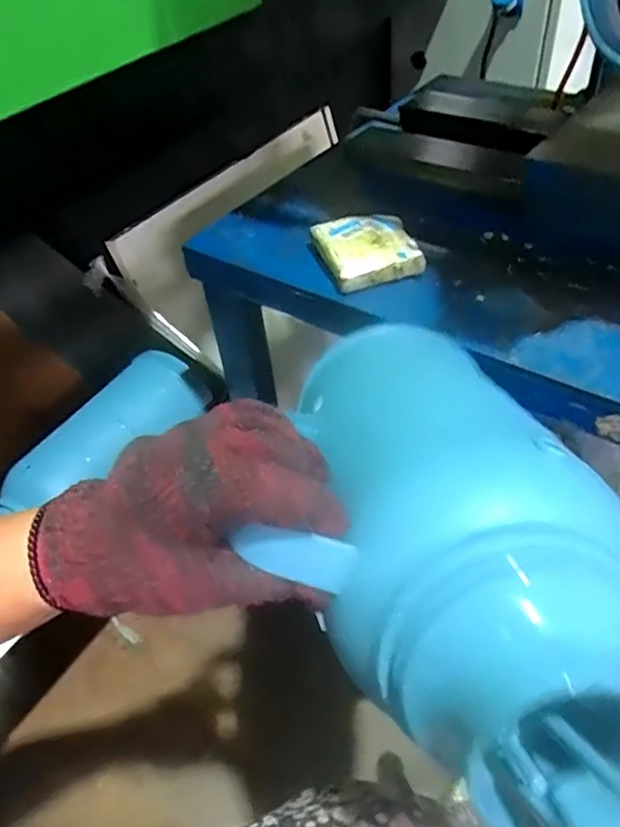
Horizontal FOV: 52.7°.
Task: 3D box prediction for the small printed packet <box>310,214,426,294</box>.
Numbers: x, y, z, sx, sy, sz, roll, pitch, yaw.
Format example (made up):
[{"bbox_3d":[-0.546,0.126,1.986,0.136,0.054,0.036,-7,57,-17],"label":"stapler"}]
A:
[{"bbox_3d":[0.056,-0.160,0.611,0.085,0.034,0.084,-15,45,-7],"label":"small printed packet"}]

